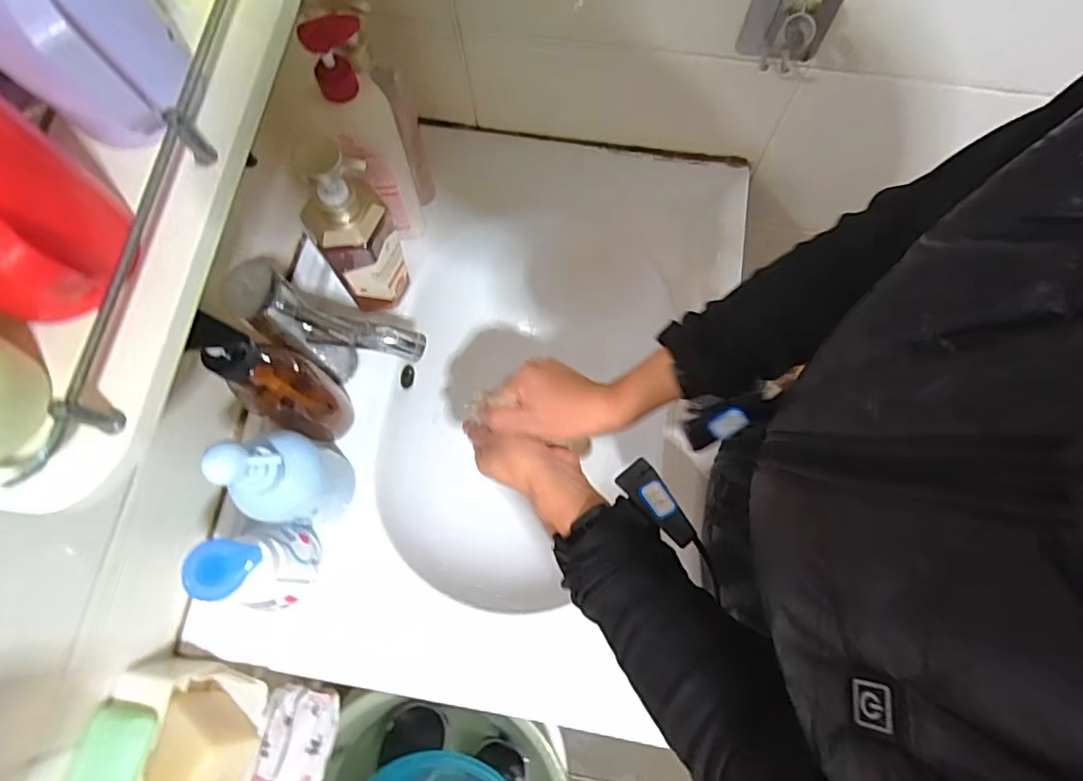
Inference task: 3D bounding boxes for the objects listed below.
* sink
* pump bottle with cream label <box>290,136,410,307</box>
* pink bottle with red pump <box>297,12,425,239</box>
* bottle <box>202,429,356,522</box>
[{"bbox_3d":[-0.029,0.019,0.678,0.375,0.178,0.625,16,75,6],"label":"sink"},{"bbox_3d":[-0.177,-0.146,0.540,0.072,0.192,0.060,-35,76,-8],"label":"pump bottle with cream label"},{"bbox_3d":[-0.165,-0.227,0.546,0.069,0.248,0.055,-31,76,-7],"label":"pink bottle with red pump"},{"bbox_3d":[-0.215,0.076,0.496,0.064,0.220,0.077,9,75,4],"label":"bottle"}]

